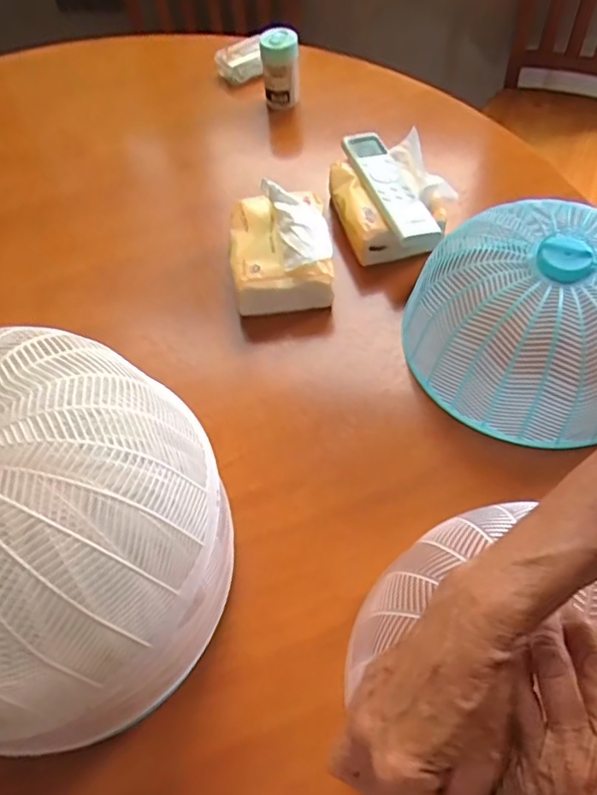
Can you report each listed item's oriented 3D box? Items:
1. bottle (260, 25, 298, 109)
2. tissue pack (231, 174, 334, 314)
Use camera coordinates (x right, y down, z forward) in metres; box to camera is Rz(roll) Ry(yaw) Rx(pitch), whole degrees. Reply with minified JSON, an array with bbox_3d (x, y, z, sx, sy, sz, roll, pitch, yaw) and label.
[{"bbox_3d":[-0.023,-0.437,0.791,0.051,0.087,0.041,-4,59,2],"label":"bottle"},{"bbox_3d":[-0.018,-0.156,0.617,0.105,0.073,0.130,-4,58,2],"label":"tissue pack"}]

